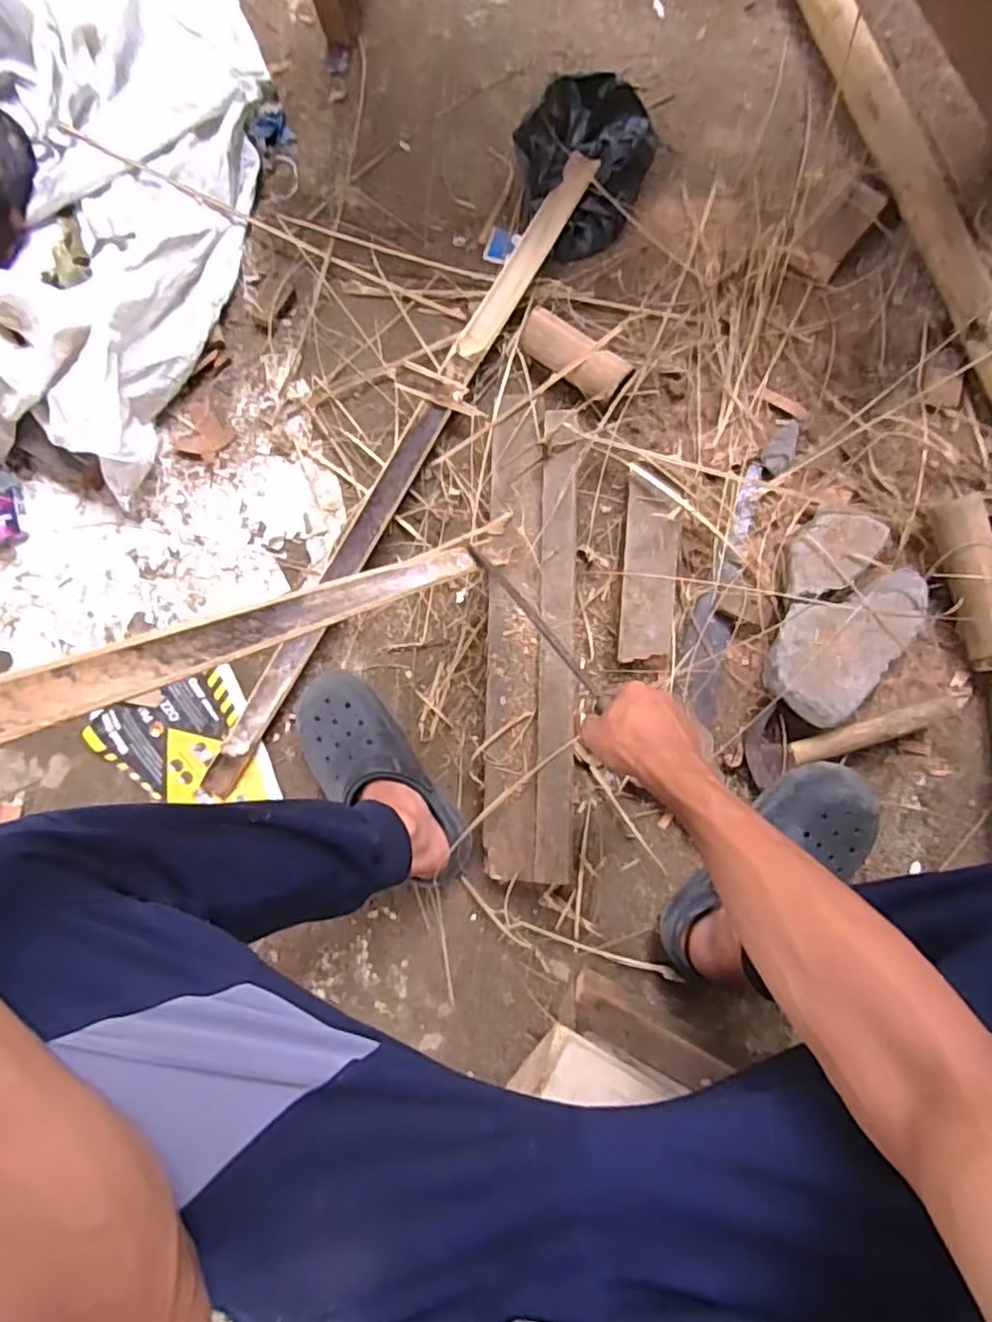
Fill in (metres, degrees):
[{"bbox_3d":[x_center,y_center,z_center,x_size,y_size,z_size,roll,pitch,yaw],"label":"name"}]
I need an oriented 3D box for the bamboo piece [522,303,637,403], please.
[{"bbox_3d":[0.090,-0.361,0.789,0.145,0.052,0.062,42,91,7],"label":"bamboo piece"}]

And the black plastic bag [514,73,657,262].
[{"bbox_3d":[0.111,-0.590,0.787,0.155,0.071,0.172,-13,85,5],"label":"black plastic bag"}]

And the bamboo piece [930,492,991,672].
[{"bbox_3d":[0.513,-0.083,0.709,0.051,0.052,0.185,-10,85,5],"label":"bamboo piece"}]

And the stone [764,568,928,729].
[{"bbox_3d":[0.370,-0.030,0.703,0.112,0.041,0.188,38,91,7],"label":"stone"}]

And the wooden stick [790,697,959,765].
[{"bbox_3d":[0.406,0.074,0.714,0.166,0.020,0.024,-23,84,16],"label":"wooden stick"}]

